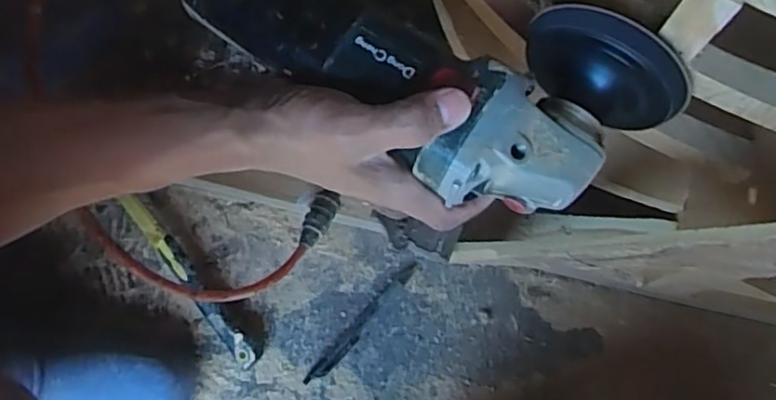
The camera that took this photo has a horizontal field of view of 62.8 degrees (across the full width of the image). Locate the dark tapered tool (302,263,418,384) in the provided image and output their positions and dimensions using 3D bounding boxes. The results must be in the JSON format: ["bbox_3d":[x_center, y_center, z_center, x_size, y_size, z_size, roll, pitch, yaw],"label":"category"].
[{"bbox_3d":[-0.025,0.117,0.603,0.015,0.009,0.147,40,82,7],"label":"dark tapered tool"}]

